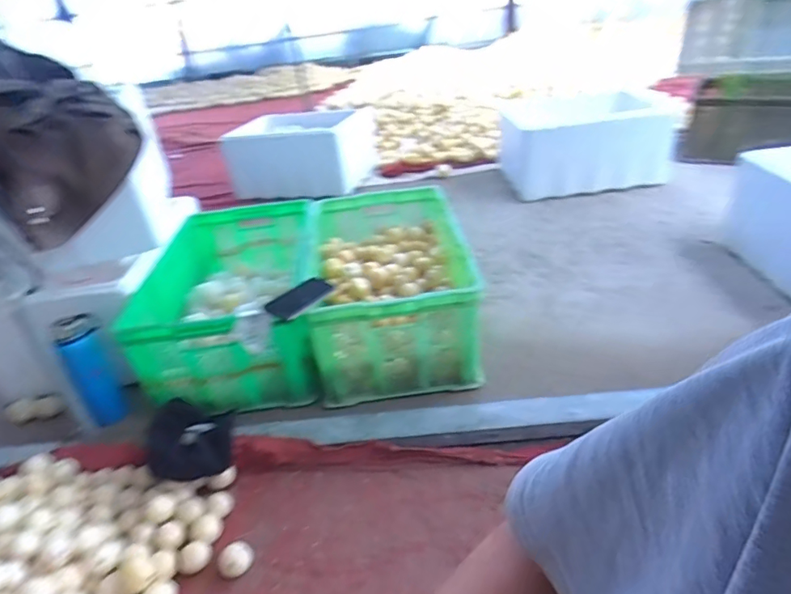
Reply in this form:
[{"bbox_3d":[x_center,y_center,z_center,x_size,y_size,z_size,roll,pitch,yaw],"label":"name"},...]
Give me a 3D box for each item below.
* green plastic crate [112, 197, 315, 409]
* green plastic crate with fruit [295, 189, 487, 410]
[{"bbox_3d":[-0.418,-0.013,1.340,0.404,0.237,0.638,-8,33,-2],"label":"green plastic crate"},{"bbox_3d":[-0.022,-0.037,1.327,0.393,0.260,0.591,-8,33,-1],"label":"green plastic crate with fruit"}]

